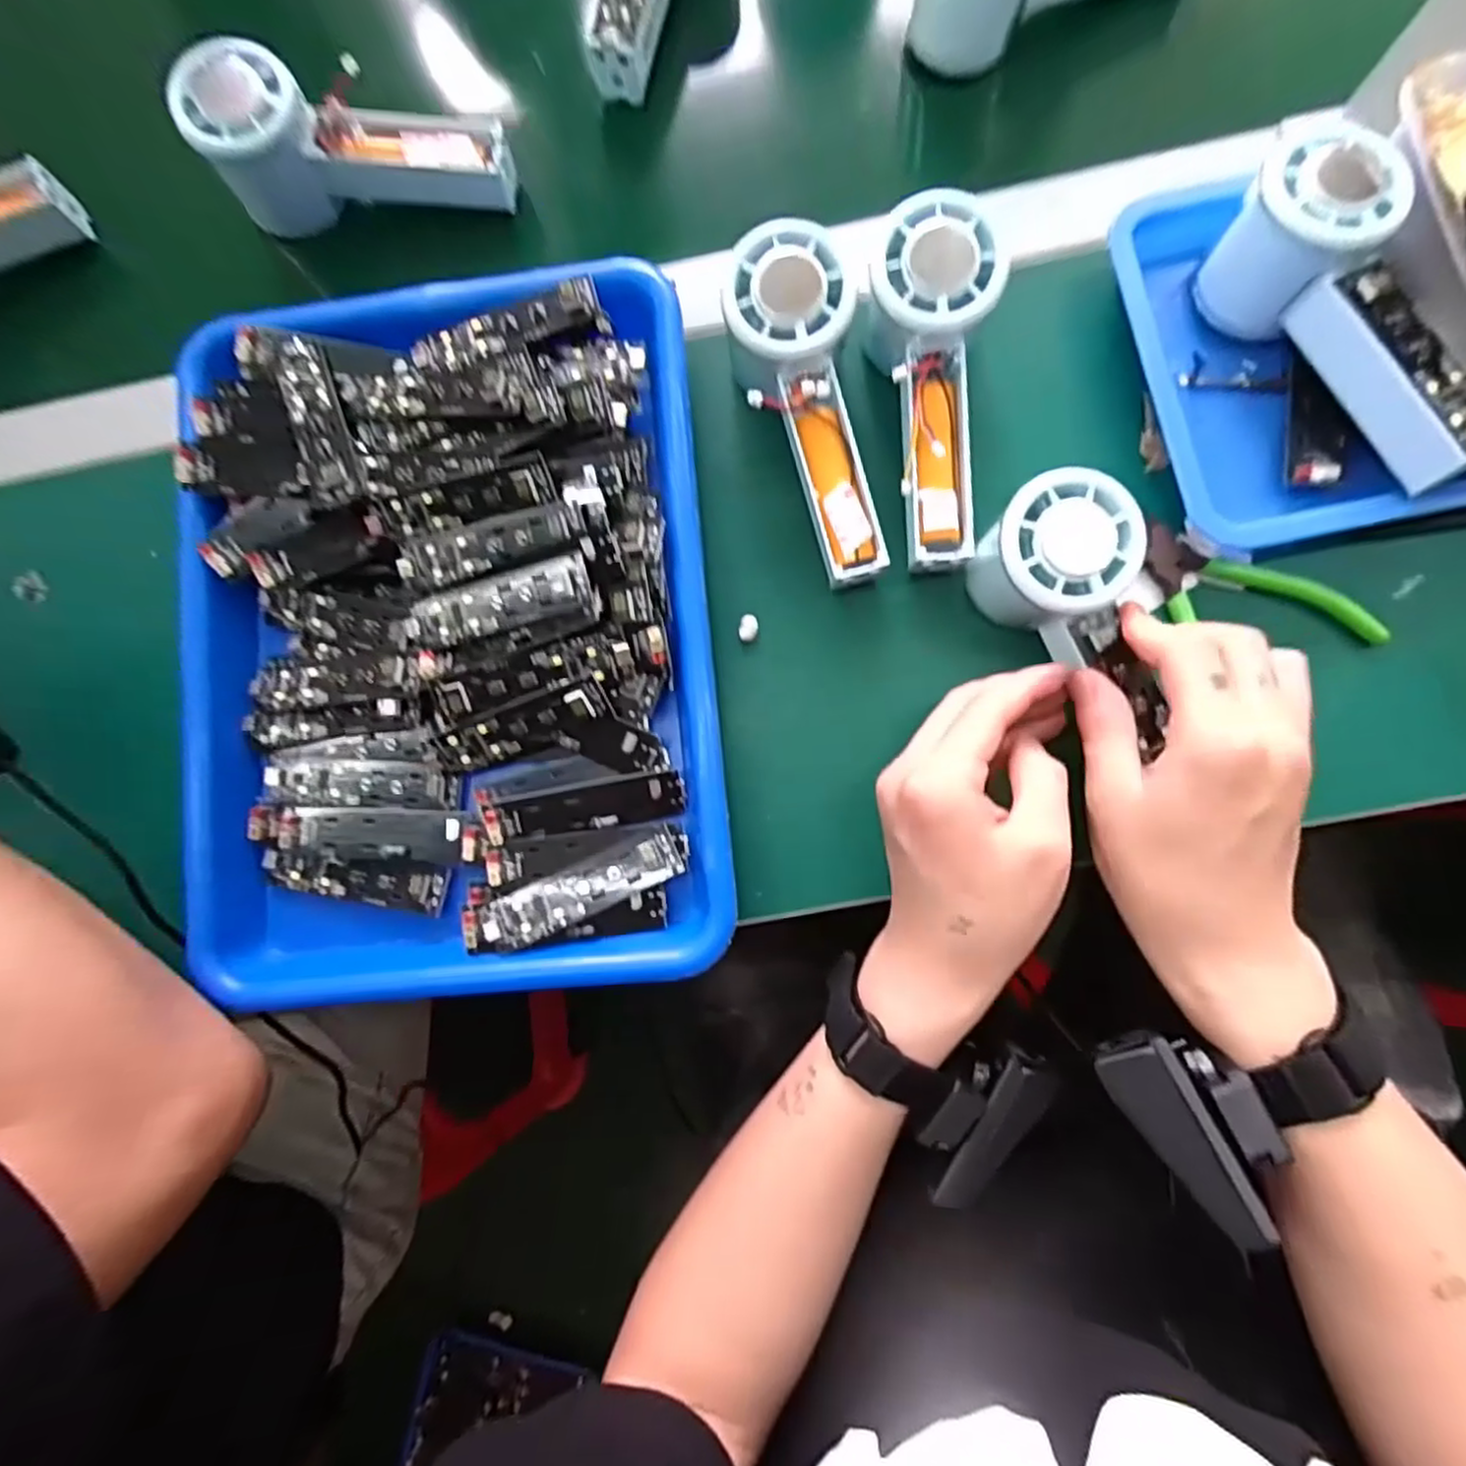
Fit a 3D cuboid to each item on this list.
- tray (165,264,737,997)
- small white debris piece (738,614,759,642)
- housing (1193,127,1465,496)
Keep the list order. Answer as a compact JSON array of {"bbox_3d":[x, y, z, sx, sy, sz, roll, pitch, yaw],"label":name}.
[{"bbox_3d":[-0.134,-0.047,0.347,0.247,0.044,0.334,-6,83,4],"label":"tray"},{"bbox_3d":[0.008,-0.052,0.357,0.009,0.004,0.013,17,85,6],"label":"small white debris piece"},{"bbox_3d":[0.266,-0.174,0.314,0.057,0.055,0.151,-22,83,2],"label":"housing"}]

